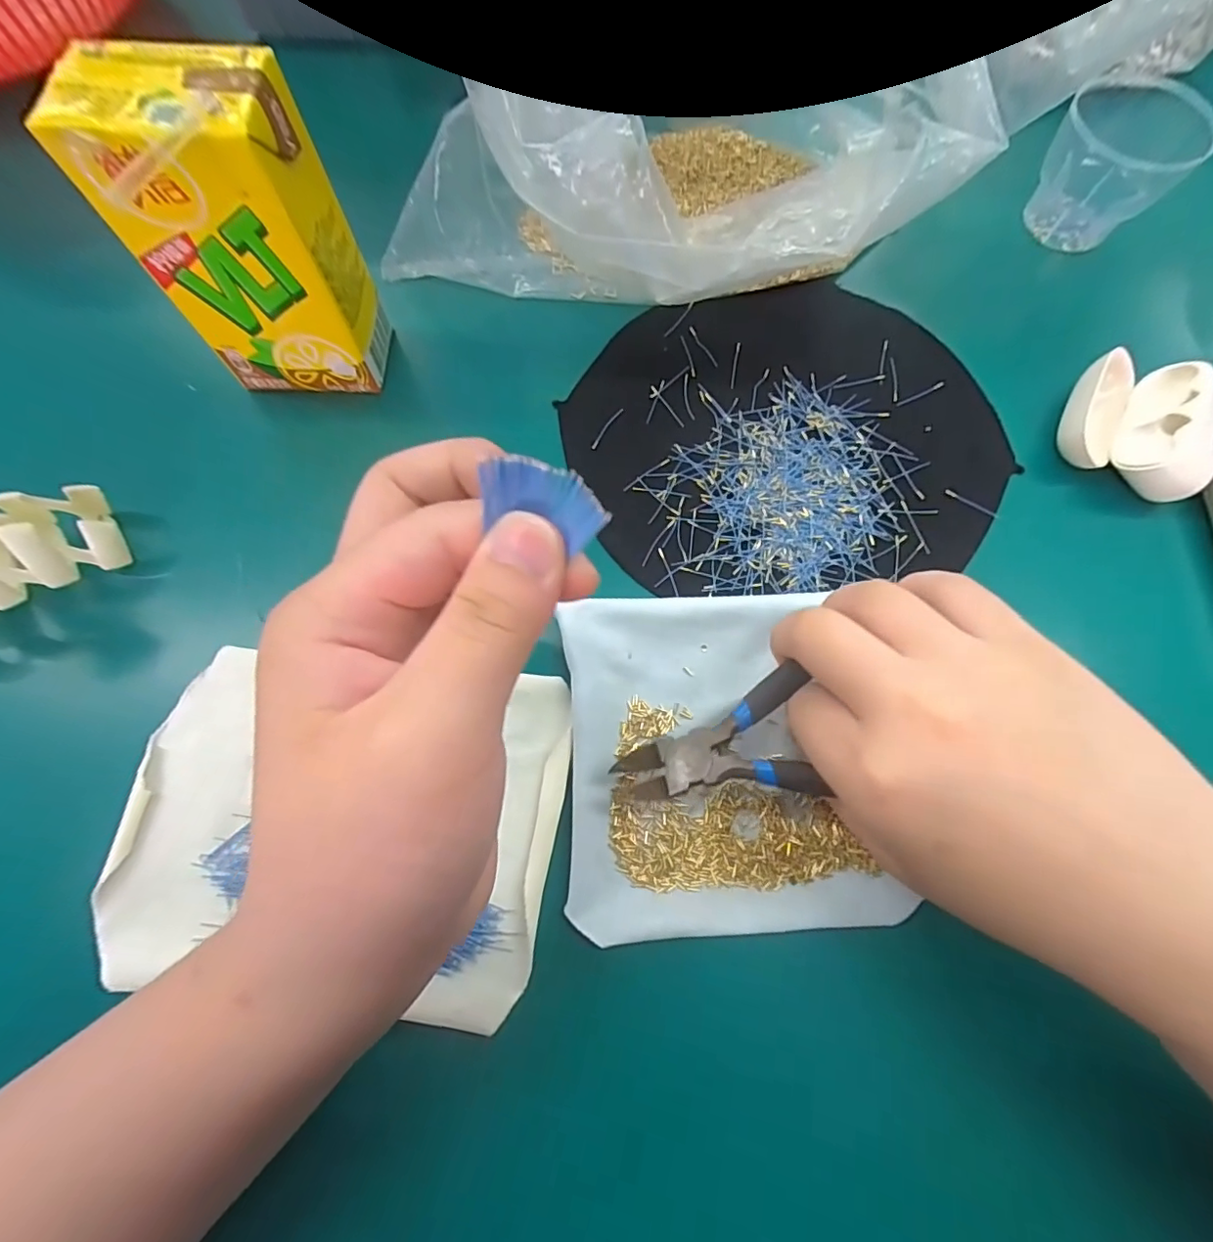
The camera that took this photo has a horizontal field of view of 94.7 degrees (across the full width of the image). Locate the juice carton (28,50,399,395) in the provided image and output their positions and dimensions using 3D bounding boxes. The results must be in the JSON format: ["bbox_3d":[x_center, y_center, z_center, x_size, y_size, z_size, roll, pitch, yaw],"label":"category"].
[{"bbox_3d":[-0.137,-0.145,0.218,0.068,0.109,0.047,1,71,0],"label":"juice carton"}]

